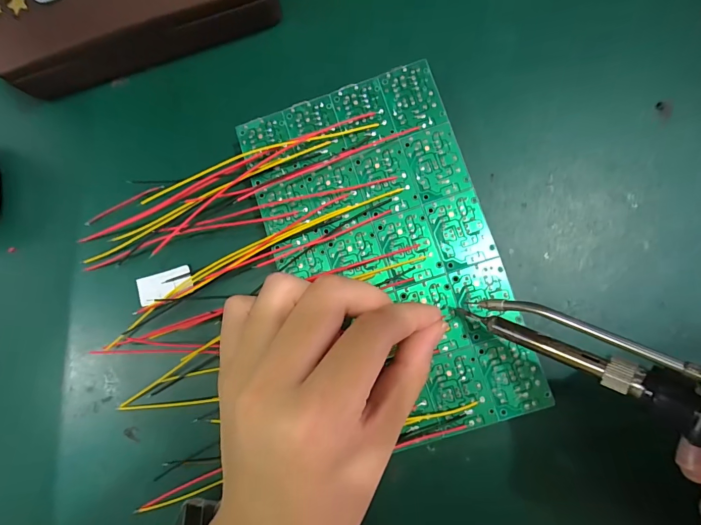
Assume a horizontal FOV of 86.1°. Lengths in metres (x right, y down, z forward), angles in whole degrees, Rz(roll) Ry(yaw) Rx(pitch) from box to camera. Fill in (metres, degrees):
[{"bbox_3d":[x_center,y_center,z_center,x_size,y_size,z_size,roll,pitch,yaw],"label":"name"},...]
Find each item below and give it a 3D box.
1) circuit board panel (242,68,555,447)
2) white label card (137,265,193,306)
[{"bbox_3d":[0.018,-0.004,0.179,0.098,0.006,0.173,-20,82,4],"label":"circuit board panel"},{"bbox_3d":[-0.099,0.012,0.200,0.032,0.005,0.015,-17,79,8],"label":"white label card"}]

